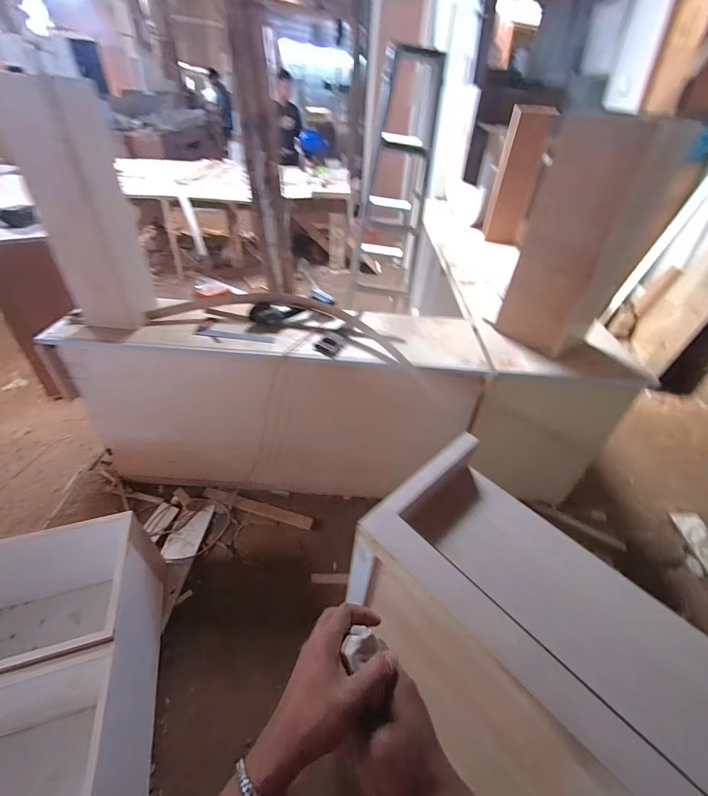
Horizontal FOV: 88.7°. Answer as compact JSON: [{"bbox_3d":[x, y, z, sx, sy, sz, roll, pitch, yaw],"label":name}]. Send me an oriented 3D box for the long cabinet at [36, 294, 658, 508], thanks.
[{"bbox_3d":[-0.007,0.044,1.707,2.296,0.854,0.395,3,41,-2],"label":"long cabinet"}]

